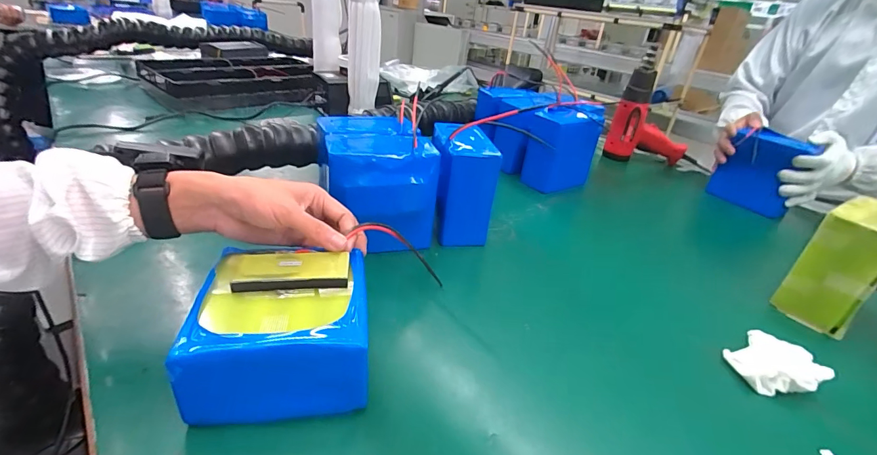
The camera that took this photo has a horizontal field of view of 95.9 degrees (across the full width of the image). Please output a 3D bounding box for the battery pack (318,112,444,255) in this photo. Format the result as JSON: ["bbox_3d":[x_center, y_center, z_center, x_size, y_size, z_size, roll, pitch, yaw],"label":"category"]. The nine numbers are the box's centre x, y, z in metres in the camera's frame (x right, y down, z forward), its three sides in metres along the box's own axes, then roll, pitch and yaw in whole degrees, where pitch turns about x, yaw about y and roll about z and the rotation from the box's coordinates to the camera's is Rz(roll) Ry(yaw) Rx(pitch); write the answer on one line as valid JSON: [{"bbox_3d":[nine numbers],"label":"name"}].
[{"bbox_3d":[-0.093,-0.069,0.574,0.136,0.137,0.167,-4,31,-18],"label":"battery pack"}]

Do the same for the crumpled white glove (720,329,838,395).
[{"bbox_3d":[0.361,0.147,0.428,0.081,0.029,0.076,5,30,-3],"label":"crumpled white glove"}]

